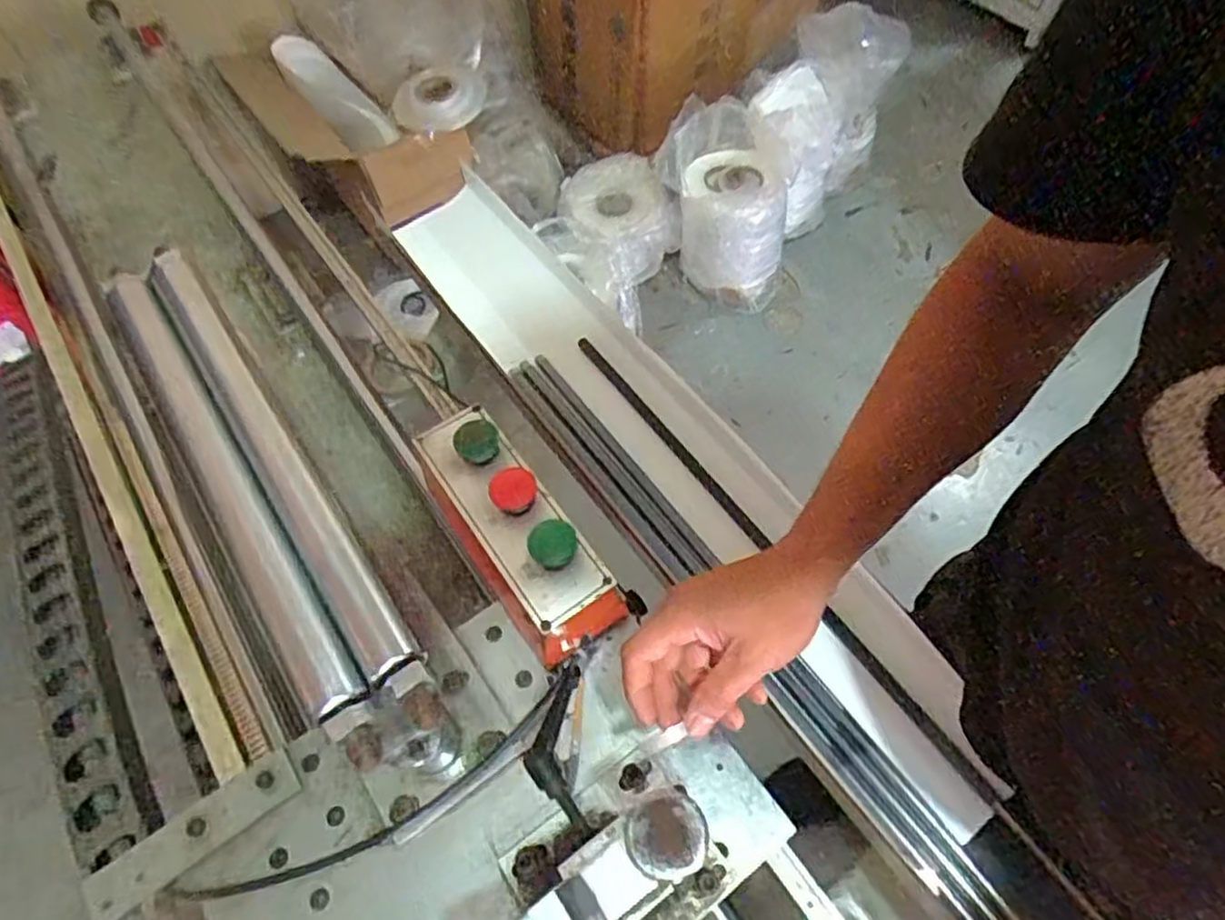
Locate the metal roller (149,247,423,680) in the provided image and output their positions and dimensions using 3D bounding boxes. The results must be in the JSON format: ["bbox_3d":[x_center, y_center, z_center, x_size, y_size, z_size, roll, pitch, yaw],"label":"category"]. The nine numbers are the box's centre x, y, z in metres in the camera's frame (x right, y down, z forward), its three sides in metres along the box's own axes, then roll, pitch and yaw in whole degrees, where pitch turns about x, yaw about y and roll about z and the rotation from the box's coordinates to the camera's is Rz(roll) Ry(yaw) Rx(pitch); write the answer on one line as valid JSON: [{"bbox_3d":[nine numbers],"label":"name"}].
[{"bbox_3d":[-0.291,-0.020,0.603,0.038,0.038,0.495,-35,61,-13],"label":"metal roller"}]

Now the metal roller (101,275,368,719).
[{"bbox_3d":[-0.323,-0.001,0.594,0.045,0.048,0.487,-35,61,-13],"label":"metal roller"}]

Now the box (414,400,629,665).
[{"bbox_3d":[-0.091,0.057,0.628,0.085,0.115,0.221,-36,62,-14],"label":"box"}]

